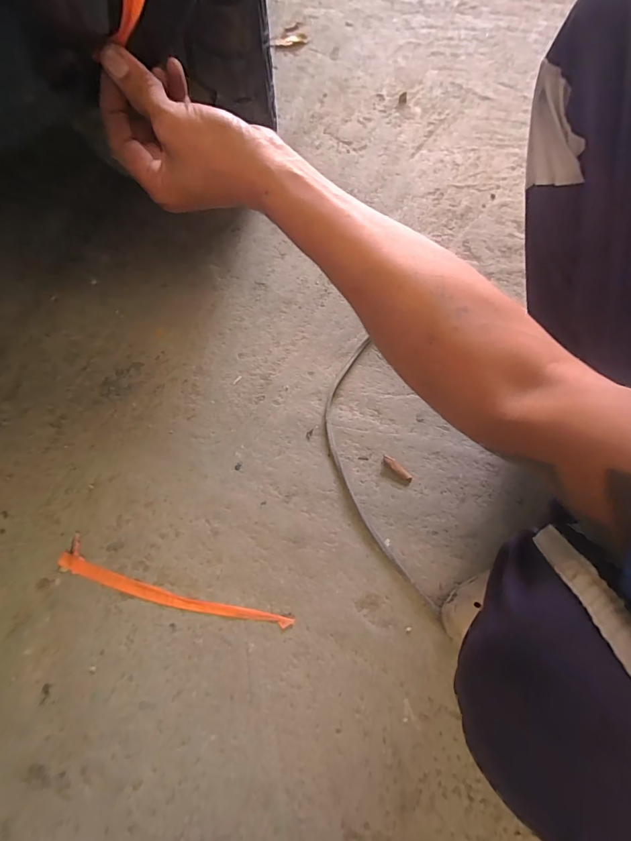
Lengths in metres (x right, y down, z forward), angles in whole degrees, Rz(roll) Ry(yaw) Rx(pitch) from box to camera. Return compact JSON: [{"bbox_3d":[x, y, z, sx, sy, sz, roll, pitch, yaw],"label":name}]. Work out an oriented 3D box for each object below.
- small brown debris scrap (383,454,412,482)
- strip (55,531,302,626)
[{"bbox_3d":[0.124,0.072,0.571,0.054,0.010,0.013,43,76,13],"label":"small brown debris scrap"},{"bbox_3d":[-0.194,0.237,0.515,0.325,0.012,0.045,19,76,5],"label":"strip"}]

